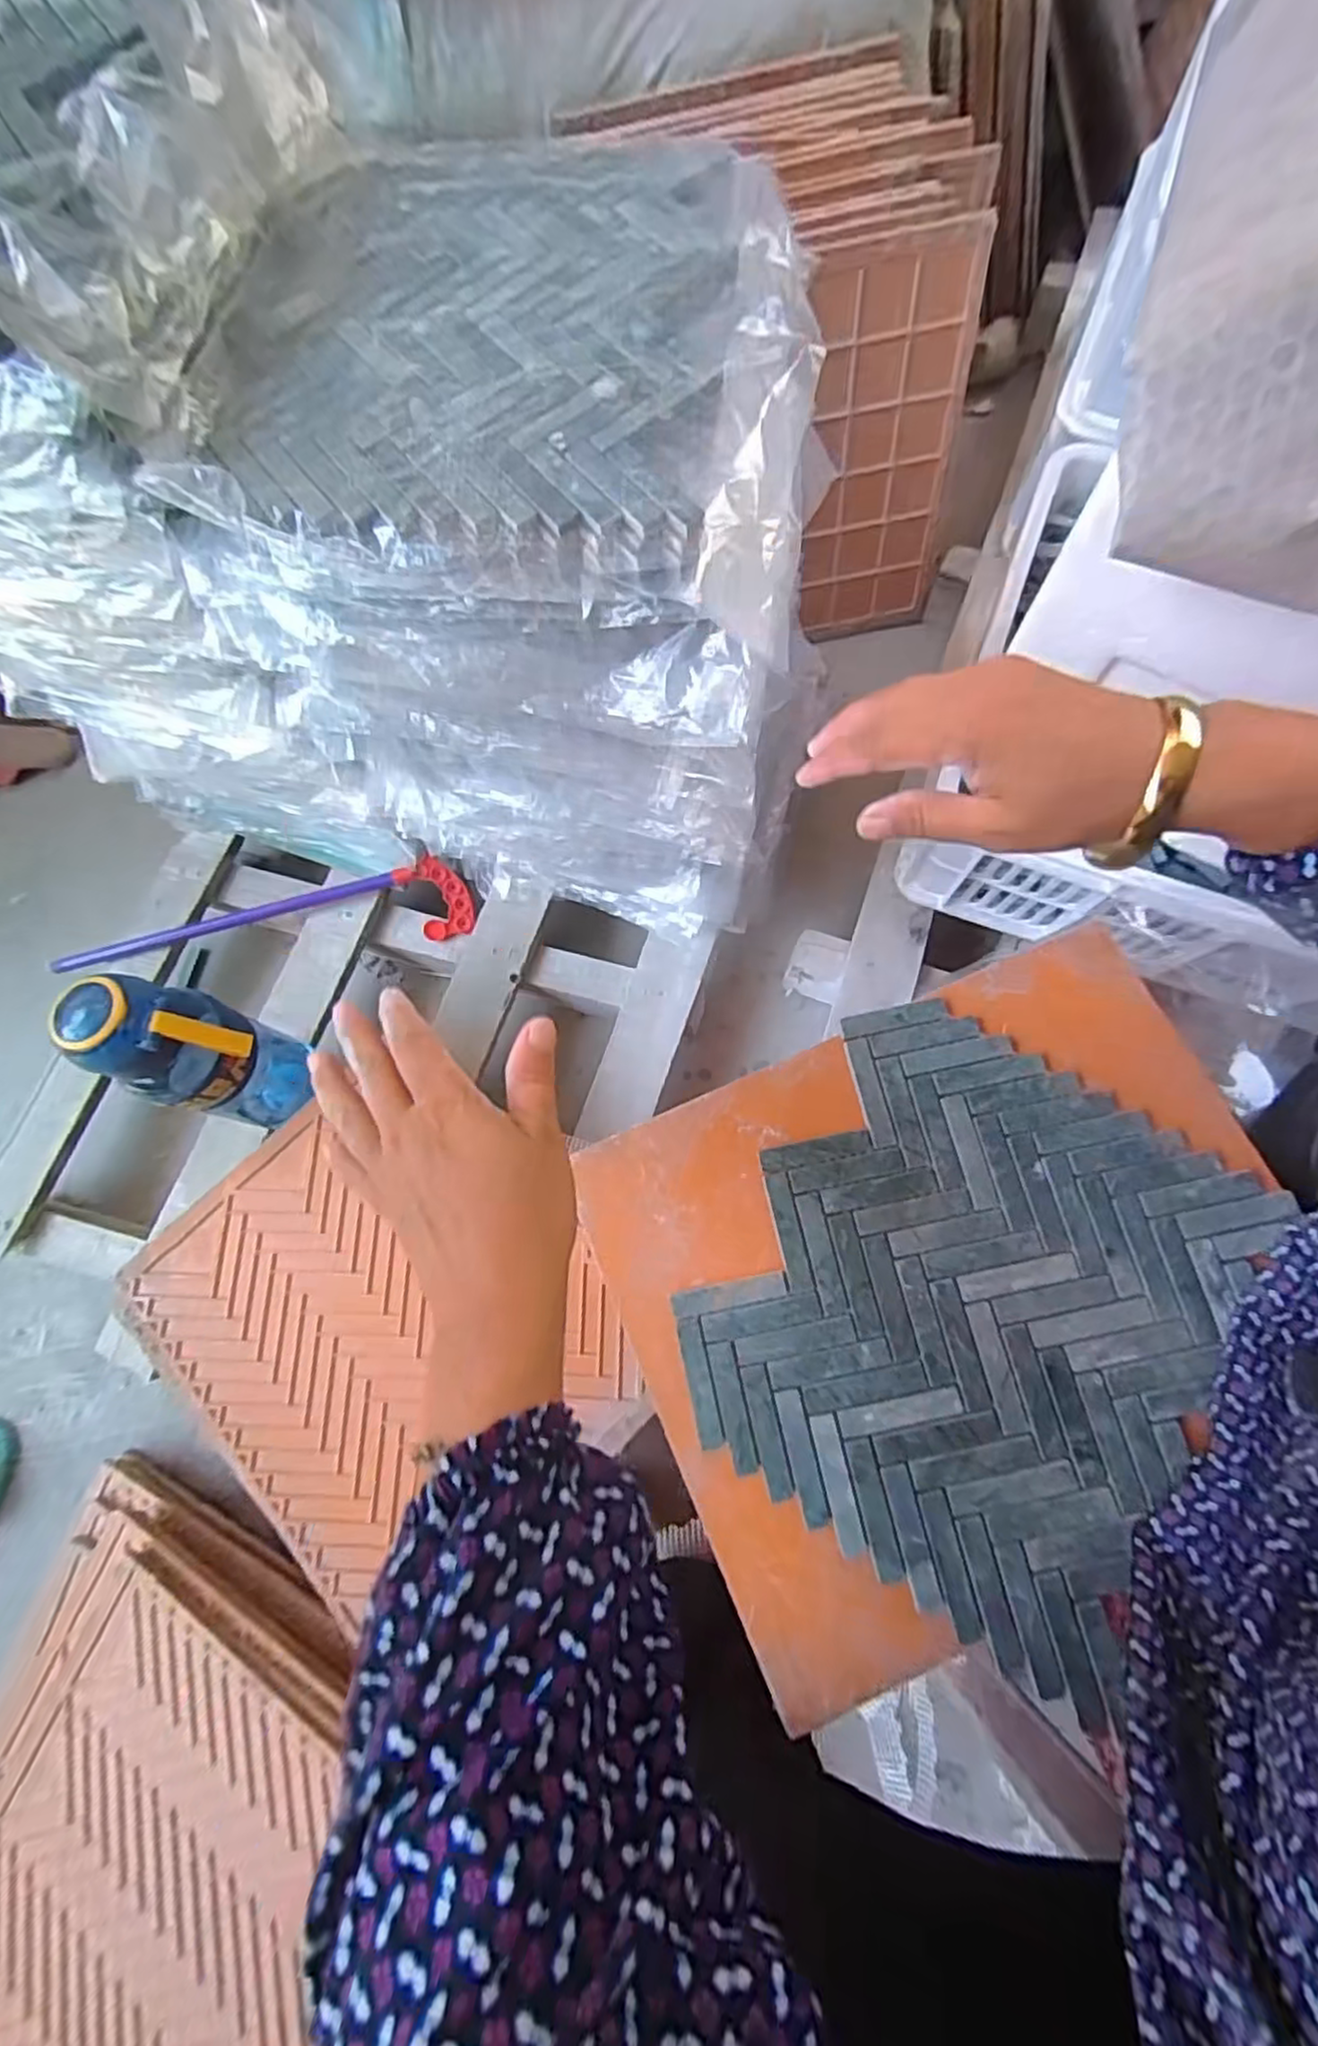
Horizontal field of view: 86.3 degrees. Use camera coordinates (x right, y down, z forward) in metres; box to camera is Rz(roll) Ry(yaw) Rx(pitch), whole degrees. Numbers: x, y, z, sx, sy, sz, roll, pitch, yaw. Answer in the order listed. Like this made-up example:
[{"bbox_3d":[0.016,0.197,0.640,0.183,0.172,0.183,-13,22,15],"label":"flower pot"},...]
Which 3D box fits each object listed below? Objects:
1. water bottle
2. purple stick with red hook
[{"bbox_3d":[-0.344,0.028,0.541,0.080,0.203,0.073,-42,77,-9],"label":"water bottle"},{"bbox_3d":[-0.379,-0.090,0.686,0.391,0.019,0.076,-12,96,-3],"label":"purple stick with red hook"}]

